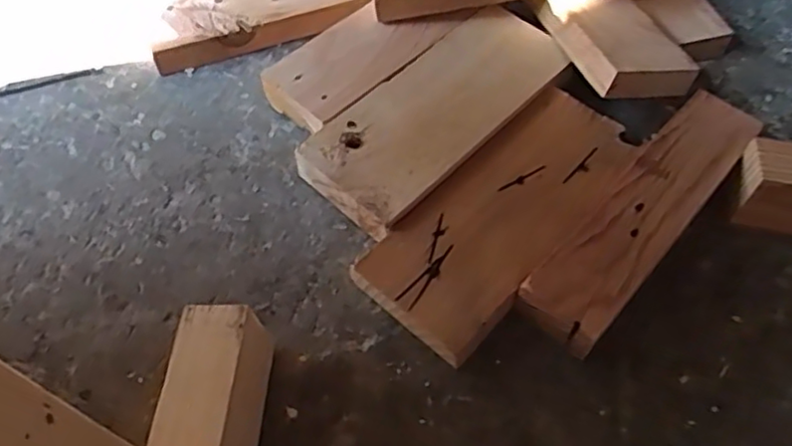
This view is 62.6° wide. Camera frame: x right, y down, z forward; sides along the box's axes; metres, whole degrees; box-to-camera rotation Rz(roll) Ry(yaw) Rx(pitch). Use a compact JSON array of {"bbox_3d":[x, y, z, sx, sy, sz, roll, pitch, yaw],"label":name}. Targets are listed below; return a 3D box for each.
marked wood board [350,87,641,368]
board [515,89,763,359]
[{"bbox_3d":[0.071,-0.009,0.409,0.081,0.030,0.199,38,63,21],"label":"marked wood board"},{"bbox_3d":[0.153,-0.006,0.404,0.050,0.038,0.208,38,65,20],"label":"board"}]

